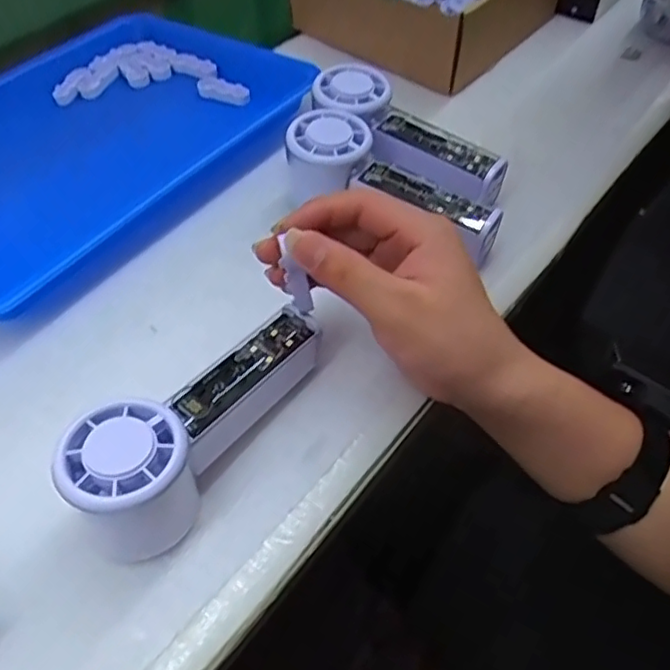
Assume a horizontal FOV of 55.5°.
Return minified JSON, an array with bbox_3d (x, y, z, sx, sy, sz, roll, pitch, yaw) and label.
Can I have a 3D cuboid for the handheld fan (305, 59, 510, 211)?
[{"bbox_3d":[0.050,-0.148,0.462,0.155,0.035,0.050,35,62,24],"label":"handheld fan"}]

